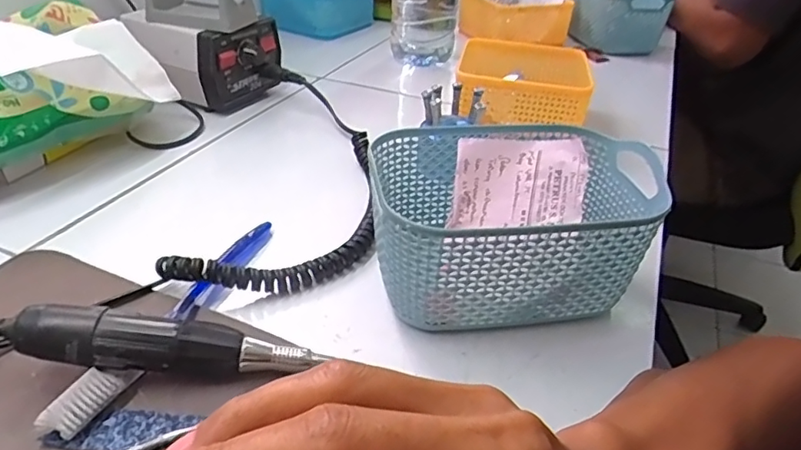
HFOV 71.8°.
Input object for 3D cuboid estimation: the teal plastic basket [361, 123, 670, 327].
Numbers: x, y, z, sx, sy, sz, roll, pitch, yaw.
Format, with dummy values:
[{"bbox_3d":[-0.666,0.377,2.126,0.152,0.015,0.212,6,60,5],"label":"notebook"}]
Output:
[{"bbox_3d":[0.069,-0.001,0.352,0.162,0.092,0.120,-3,35,-10],"label":"teal plastic basket"}]

